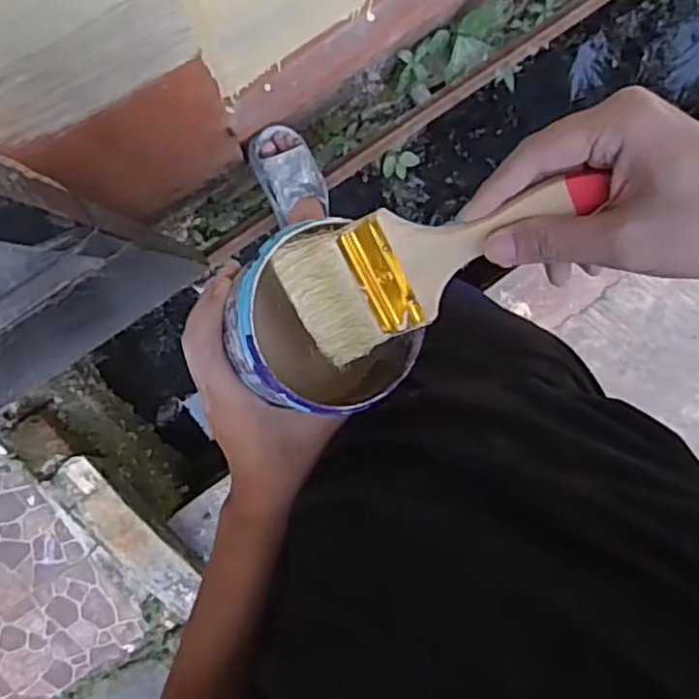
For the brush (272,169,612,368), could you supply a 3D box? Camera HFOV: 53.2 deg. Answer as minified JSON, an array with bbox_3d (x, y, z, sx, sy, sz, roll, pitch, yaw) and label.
[{"bbox_3d":[0.046,-0.049,0.370,0.171,0.016,0.071,-20,97,27],"label":"brush"}]

